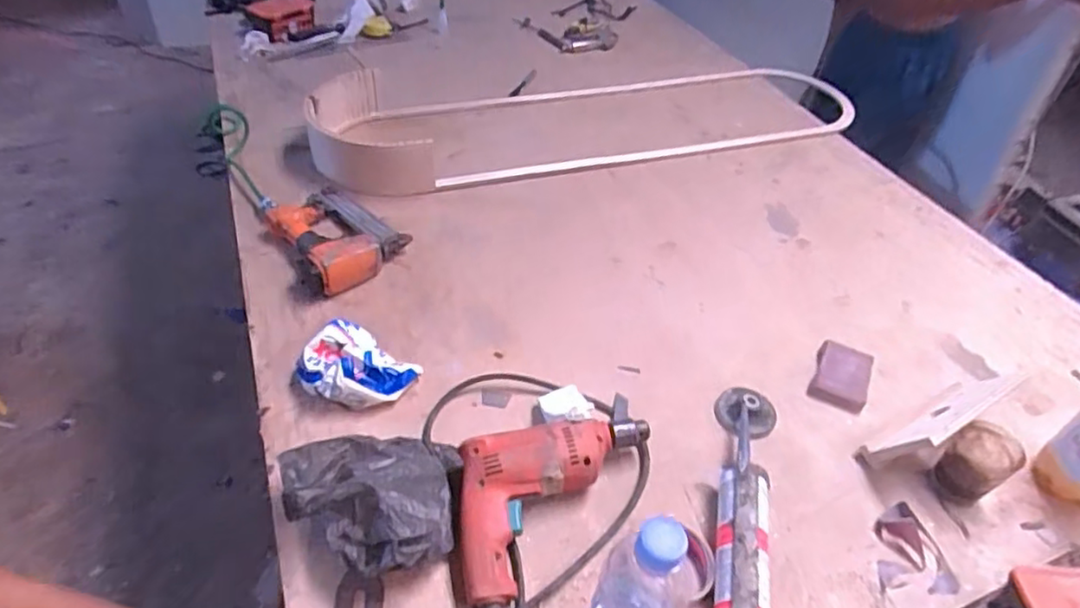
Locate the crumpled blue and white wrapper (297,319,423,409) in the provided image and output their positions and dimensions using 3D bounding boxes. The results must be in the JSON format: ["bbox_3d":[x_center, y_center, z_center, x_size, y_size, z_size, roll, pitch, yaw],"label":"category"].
[{"bbox_3d":[-0.229,0.078,0.788,0.128,0.051,0.111,29,48,23],"label":"crumpled blue and white wrapper"}]

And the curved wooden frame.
[{"bbox_3d":[0.109,-0.390,1.295,1.098,0.127,0.310,-11,46,-18],"label":"curved wooden frame"}]

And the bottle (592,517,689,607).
[{"bbox_3d":[0.071,0.241,0.504,0.056,0.244,0.065,15,44,11],"label":"bottle"}]

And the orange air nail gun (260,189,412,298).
[{"bbox_3d":[-0.313,-0.117,0.986,0.162,0.061,0.245,-25,51,-28],"label":"orange air nail gun"}]

